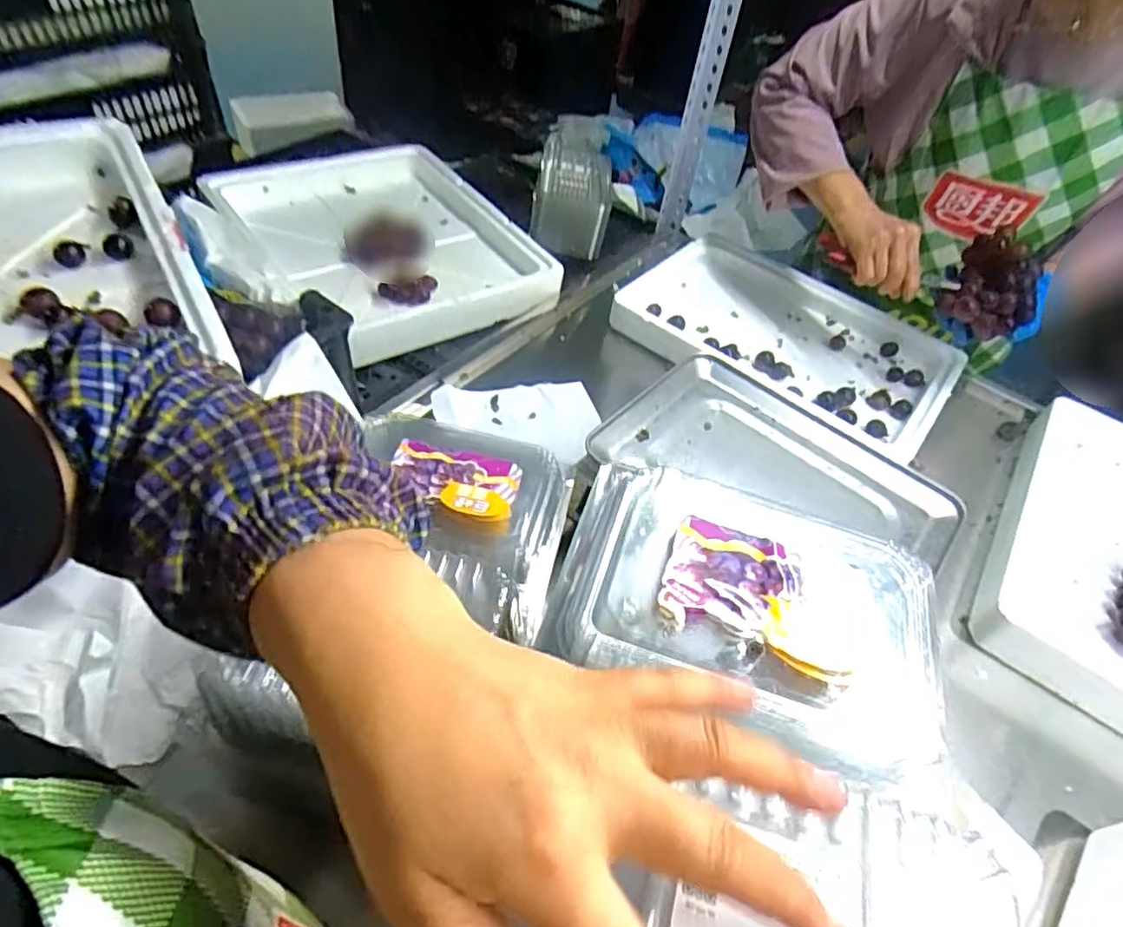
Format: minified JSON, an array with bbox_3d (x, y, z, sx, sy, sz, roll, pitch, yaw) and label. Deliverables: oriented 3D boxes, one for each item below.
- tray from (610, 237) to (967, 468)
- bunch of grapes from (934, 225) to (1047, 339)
[{"bbox_3d":[0.330,-0.192,0.949,0.457,0.049,0.315,30,54,18],"label":"tray"},{"bbox_3d":[0.528,-0.211,0.782,0.109,0.099,0.093,36,56,22],"label":"bunch of grapes"}]

